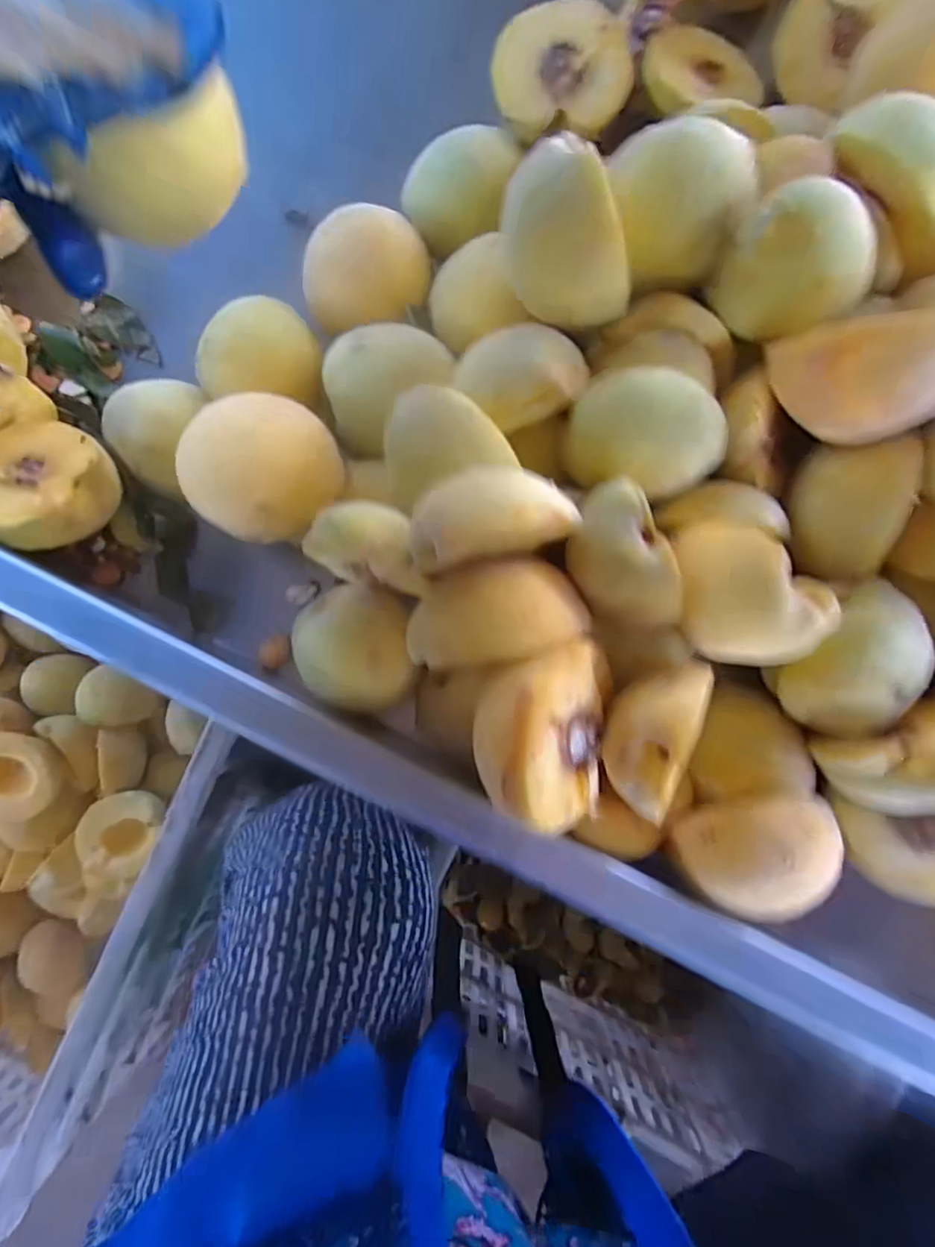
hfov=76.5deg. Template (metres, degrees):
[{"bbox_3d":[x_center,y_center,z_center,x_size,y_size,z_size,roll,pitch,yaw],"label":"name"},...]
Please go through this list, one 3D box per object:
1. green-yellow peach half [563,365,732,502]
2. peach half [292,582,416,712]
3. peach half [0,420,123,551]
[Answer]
[{"bbox_3d":[0.076,-0.078,0.247,0.066,0.029,0.043,11,87,2],"label":"green-yellow peach half"},{"bbox_3d":[-0.053,0.012,0.280,0.054,0.035,0.056,0,87,1],"label":"peach half"},{"bbox_3d":[-0.203,-0.066,0.282,0.064,0.027,0.062,22,66,7],"label":"peach half"}]

